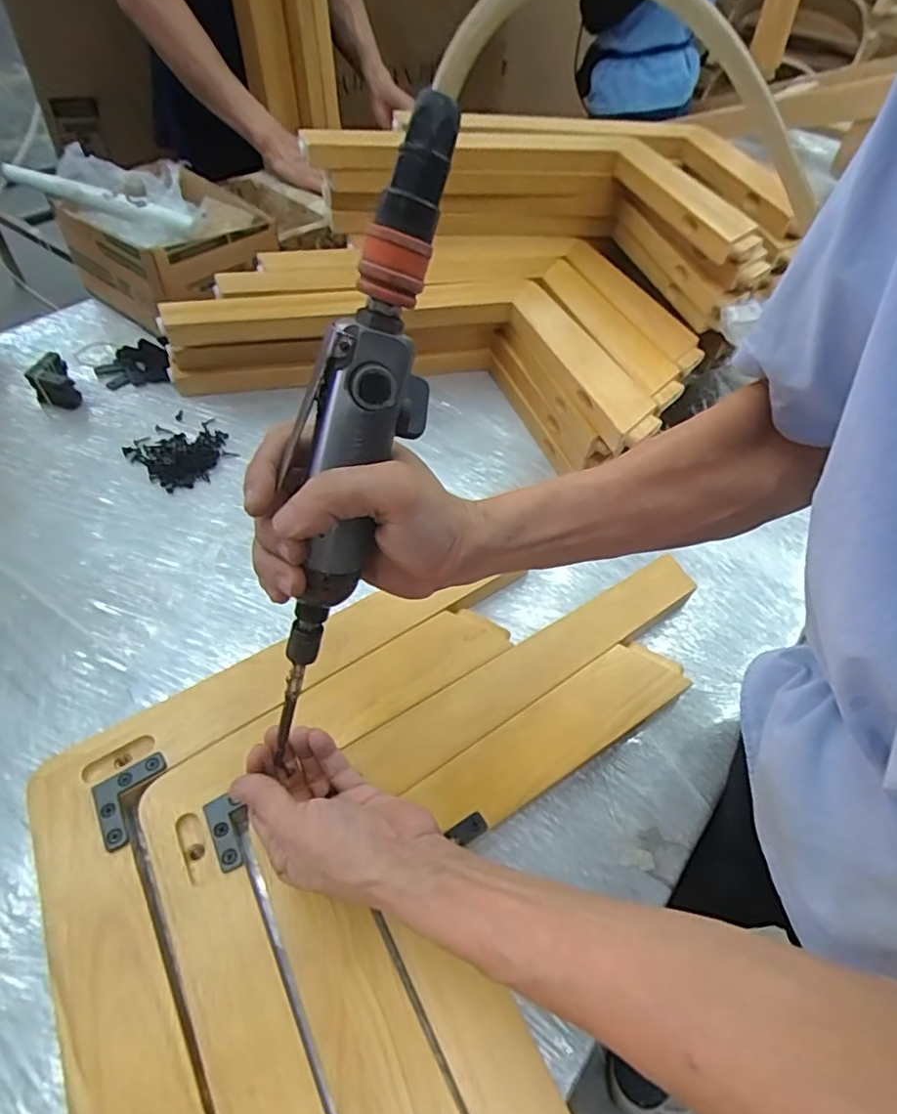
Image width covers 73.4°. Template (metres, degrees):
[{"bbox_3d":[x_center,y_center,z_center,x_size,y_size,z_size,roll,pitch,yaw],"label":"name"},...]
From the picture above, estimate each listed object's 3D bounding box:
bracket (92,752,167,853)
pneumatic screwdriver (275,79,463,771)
[{"bbox_3d":[-0.216,0.166,0.413,0.048,0.005,0.051,-23,58,-22],"label":"bracket"},{"bbox_3d":[-0.052,-0.038,0.289,0.047,0.305,0.040,24,25,13],"label":"pneumatic screwdriver"}]

